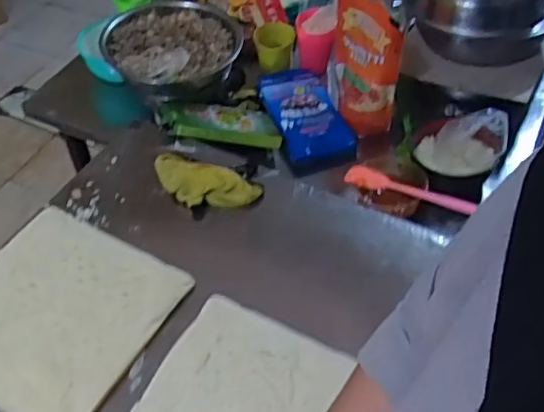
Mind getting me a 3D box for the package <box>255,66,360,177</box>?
[{"bbox_3d":[0.057,-0.162,1.125,0.130,0.056,0.227,-15,50,-12],"label":"package"}]

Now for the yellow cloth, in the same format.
[{"bbox_3d":[-0.100,-0.028,0.914,0.163,0.037,0.068,18,51,17],"label":"yellow cloth"}]

